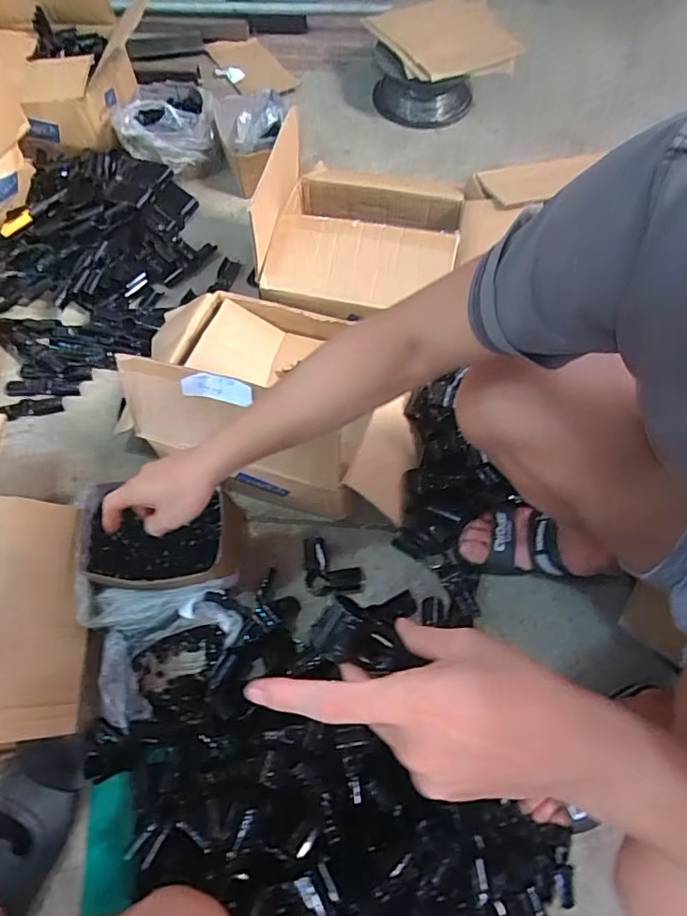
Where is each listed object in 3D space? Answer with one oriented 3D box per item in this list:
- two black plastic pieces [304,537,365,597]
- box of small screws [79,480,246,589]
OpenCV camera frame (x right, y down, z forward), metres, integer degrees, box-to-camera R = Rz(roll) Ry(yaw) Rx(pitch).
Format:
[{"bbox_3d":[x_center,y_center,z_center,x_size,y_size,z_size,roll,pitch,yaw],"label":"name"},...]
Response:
[{"bbox_3d":[-0.016,0.159,0.789,0.082,0.028,0.093,-5,63,-2],"label":"two black plastic pieces"},{"bbox_3d":[-0.262,0.112,0.777,0.216,0.080,0.163,-10,64,-4],"label":"box of small screws"}]

